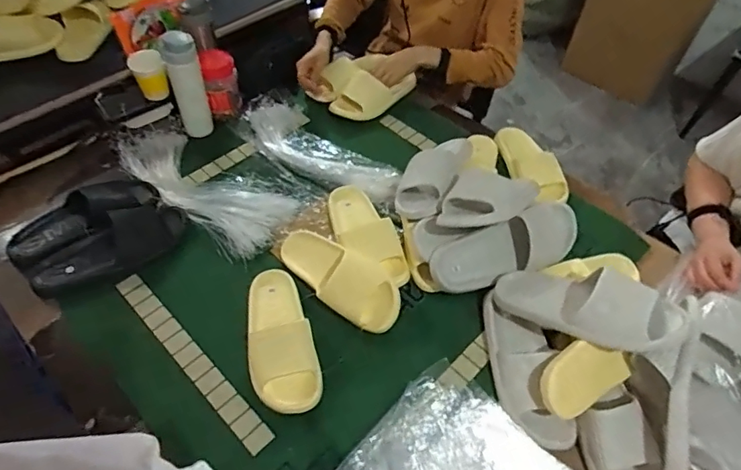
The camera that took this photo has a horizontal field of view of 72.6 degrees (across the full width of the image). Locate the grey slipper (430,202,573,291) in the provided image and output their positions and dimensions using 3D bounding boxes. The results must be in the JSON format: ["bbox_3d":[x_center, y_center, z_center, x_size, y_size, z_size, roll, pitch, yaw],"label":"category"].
[{"bbox_3d":[0.249,0.030,0.892,0.290,0.108,0.099,-20,56,-17],"label":"grey slipper"}]

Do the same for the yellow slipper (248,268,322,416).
[{"bbox_3d":[-0.146,0.148,0.800,0.099,0.060,0.254,-10,54,-11],"label":"yellow slipper"}]

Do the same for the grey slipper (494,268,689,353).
[{"bbox_3d":[0.319,0.102,0.765,0.268,0.073,0.107,9,48,36],"label":"grey slipper"}]

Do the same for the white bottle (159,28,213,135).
[{"bbox_3d":[-0.380,-0.306,1.055,0.066,0.221,0.057,-18,56,-16],"label":"white bottle"}]

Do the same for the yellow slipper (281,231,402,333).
[{"bbox_3d":[-0.061,0.072,0.865,0.248,0.059,0.095,33,58,20],"label":"yellow slipper"}]

